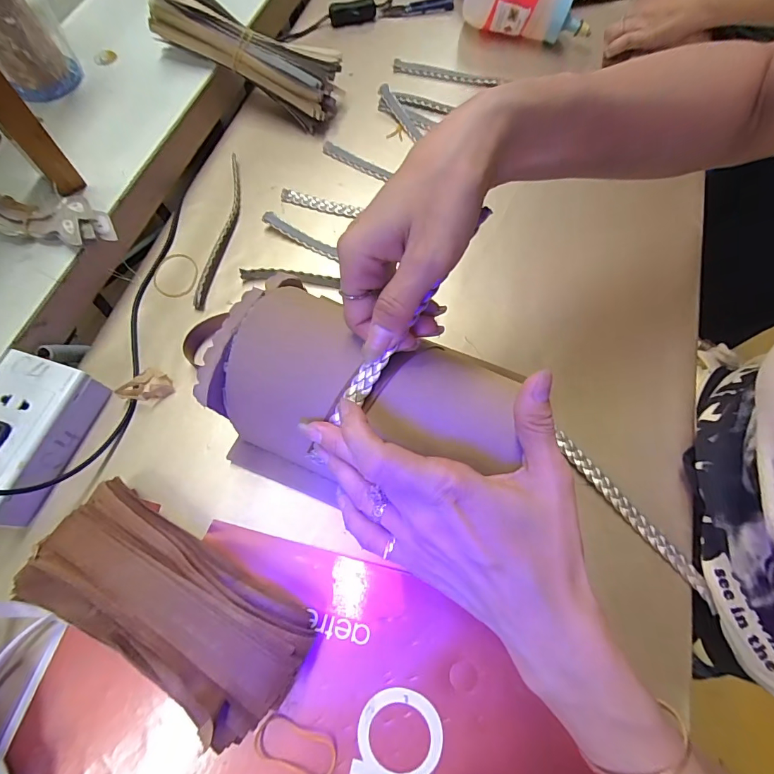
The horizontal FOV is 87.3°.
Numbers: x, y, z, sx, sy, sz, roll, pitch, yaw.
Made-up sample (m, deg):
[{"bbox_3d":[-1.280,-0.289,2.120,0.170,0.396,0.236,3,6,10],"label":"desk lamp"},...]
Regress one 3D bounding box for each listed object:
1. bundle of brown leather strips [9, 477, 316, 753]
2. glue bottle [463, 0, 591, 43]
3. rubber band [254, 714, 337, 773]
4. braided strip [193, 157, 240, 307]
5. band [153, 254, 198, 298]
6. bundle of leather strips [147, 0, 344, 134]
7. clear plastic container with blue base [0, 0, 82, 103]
[{"bbox_3d":[-0.141,0.143,0.272,0.179,0.046,0.077,30,71,9],"label":"bundle of brown leather strips"},{"bbox_3d":[0.171,-0.467,0.500,0.156,0.061,0.049,31,71,11],"label":"glue bottle"},{"bbox_3d":[-0.059,0.232,0.261,0.054,0.004,0.025,19,70,5],"label":"rubber band"},{"bbox_3d":[-0.166,-0.162,0.411,0.019,0.012,0.186,5,69,0],"label":"braided strip"},{"bbox_3d":[-0.206,-0.109,0.396,0.043,0.004,0.048,-12,70,-6],"label":"band"},{"bbox_3d":[-0.152,-0.372,0.442,0.217,0.048,0.074,27,70,-11],"label":"bundle of leather strips"},{"bbox_3d":[-0.355,-0.340,0.391,0.066,0.115,0.057,-36,75,-14],"label":"clear plastic container with blue base"}]

